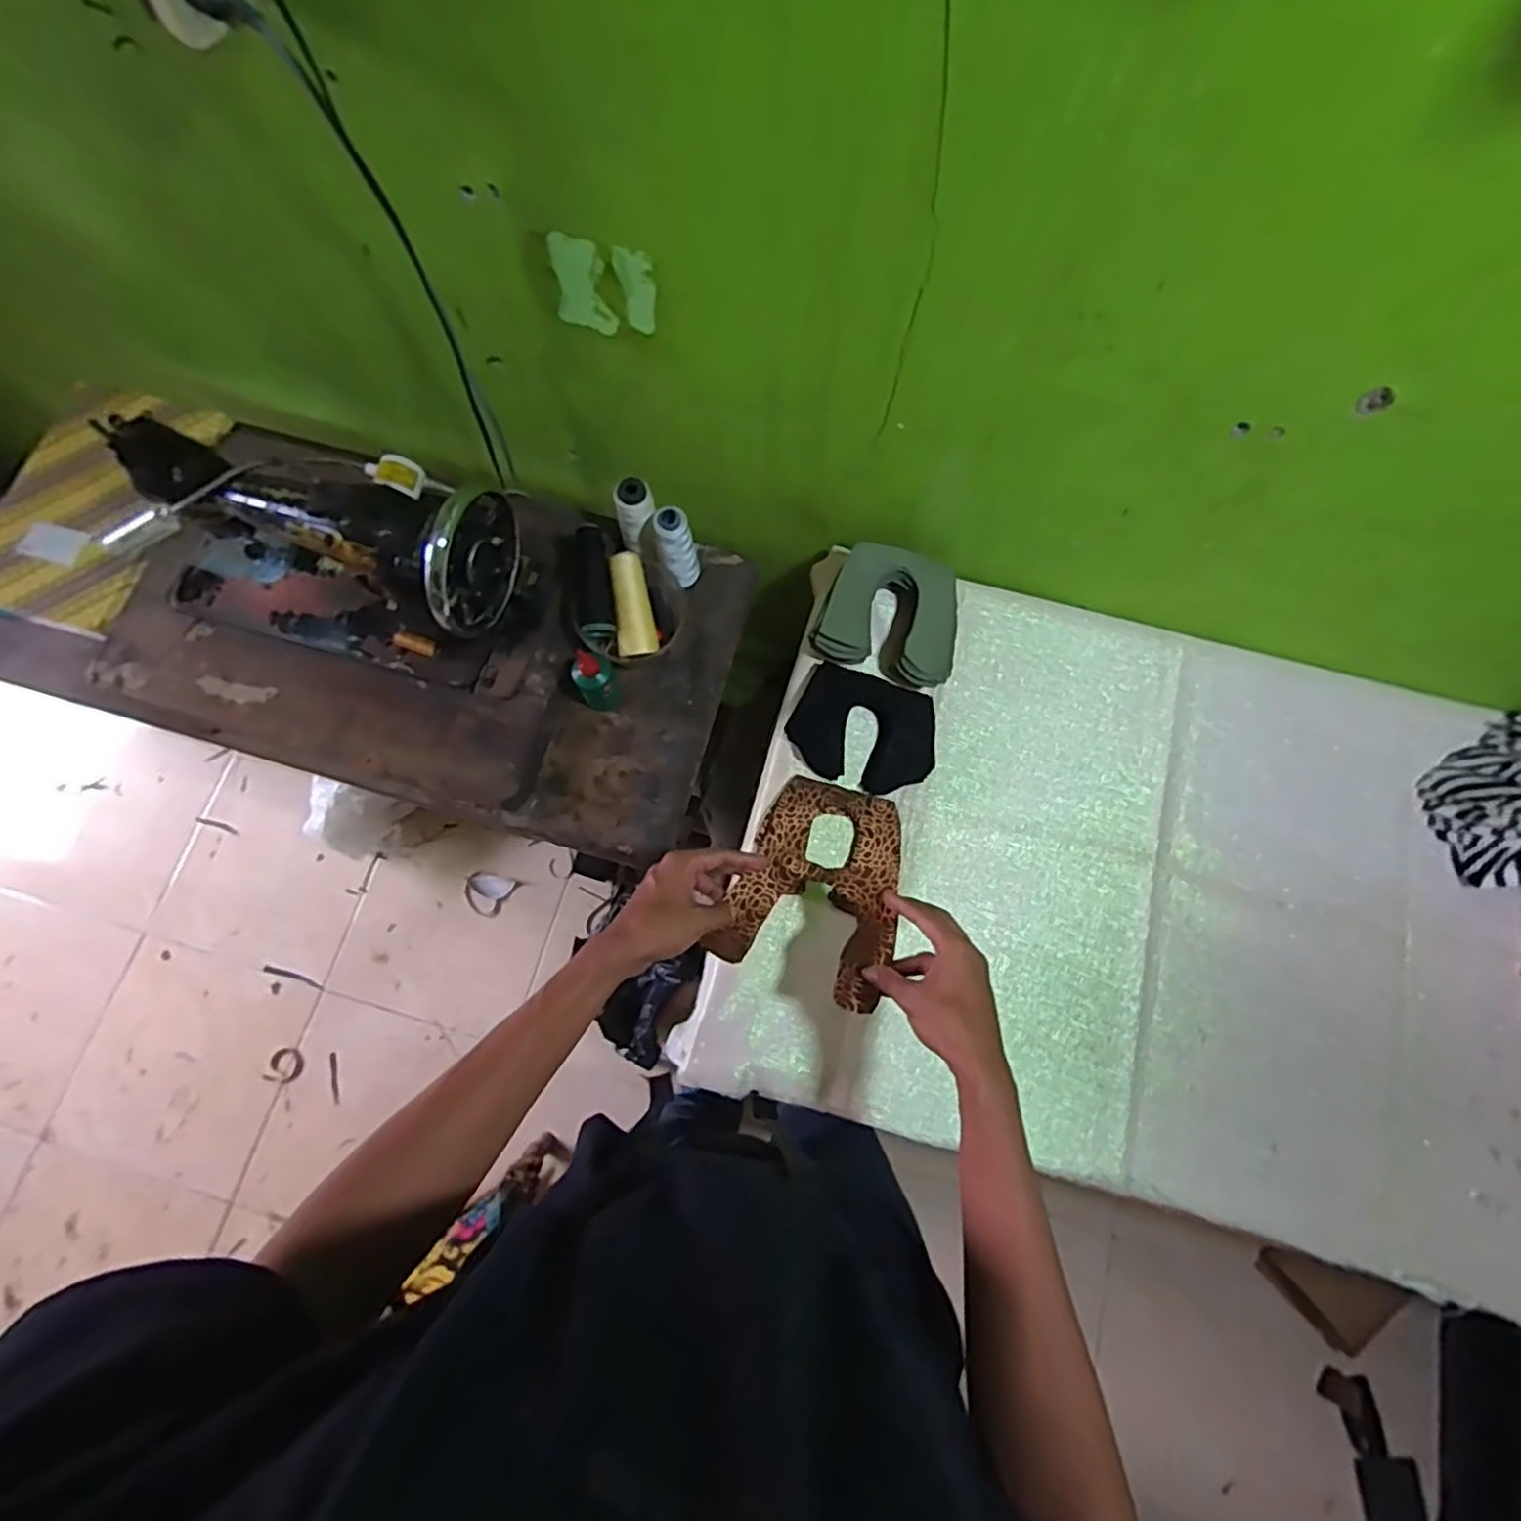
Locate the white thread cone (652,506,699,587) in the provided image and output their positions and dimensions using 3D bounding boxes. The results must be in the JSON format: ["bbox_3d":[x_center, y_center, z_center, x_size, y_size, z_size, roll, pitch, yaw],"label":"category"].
[{"bbox_3d":[-0.093,-0.237,0.775,0.041,0.110,0.041,0,76,1],"label":"white thread cone"}]

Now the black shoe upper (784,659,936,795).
[{"bbox_3d":[0.114,-0.032,0.775,0.160,0.036,0.124,16,77,5],"label":"black shoe upper"}]

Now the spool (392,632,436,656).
[{"bbox_3d":[-0.386,-0.130,0.779,0.046,0.015,0.019,17,76,-8],"label":"spool"}]

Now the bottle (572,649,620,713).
[{"bbox_3d":[-0.180,-0.086,0.763,0.047,0.103,0.041,-39,78,-8],"label":"bottle"}]

